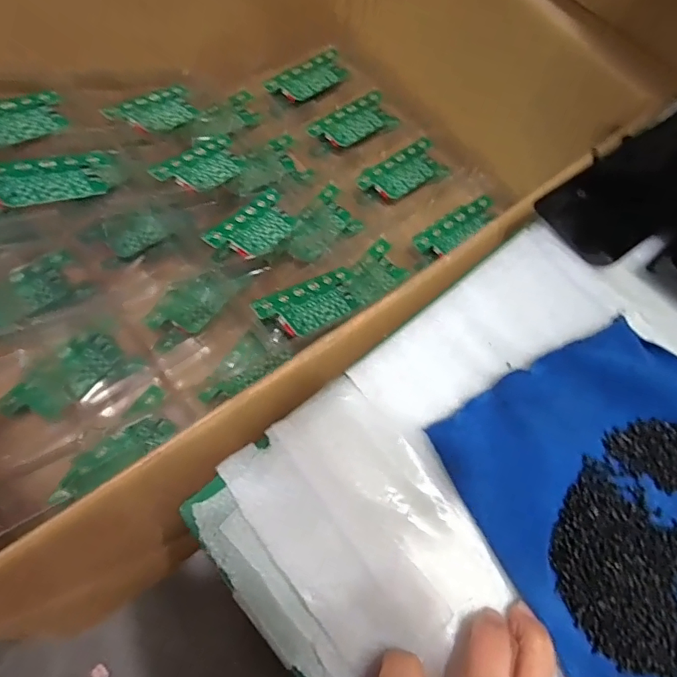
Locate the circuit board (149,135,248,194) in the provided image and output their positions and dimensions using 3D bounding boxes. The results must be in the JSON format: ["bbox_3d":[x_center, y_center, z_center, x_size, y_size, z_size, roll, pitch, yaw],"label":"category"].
[{"bbox_3d":[-0.150,-0.195,0.555,0.057,0.007,0.126,35,45,-7],"label":"circuit board"}]

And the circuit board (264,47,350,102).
[{"bbox_3d":[-0.037,-0.374,0.703,0.058,0.018,0.129,43,70,13],"label":"circuit board"}]

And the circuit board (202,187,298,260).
[{"bbox_3d":[-0.083,-0.123,0.534,0.054,0.011,0.141,35,43,-3],"label":"circuit board"}]

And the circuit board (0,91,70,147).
[{"bbox_3d":[-0.318,-0.214,0.484,0.055,0.008,0.126,37,44,0],"label":"circuit board"}]

